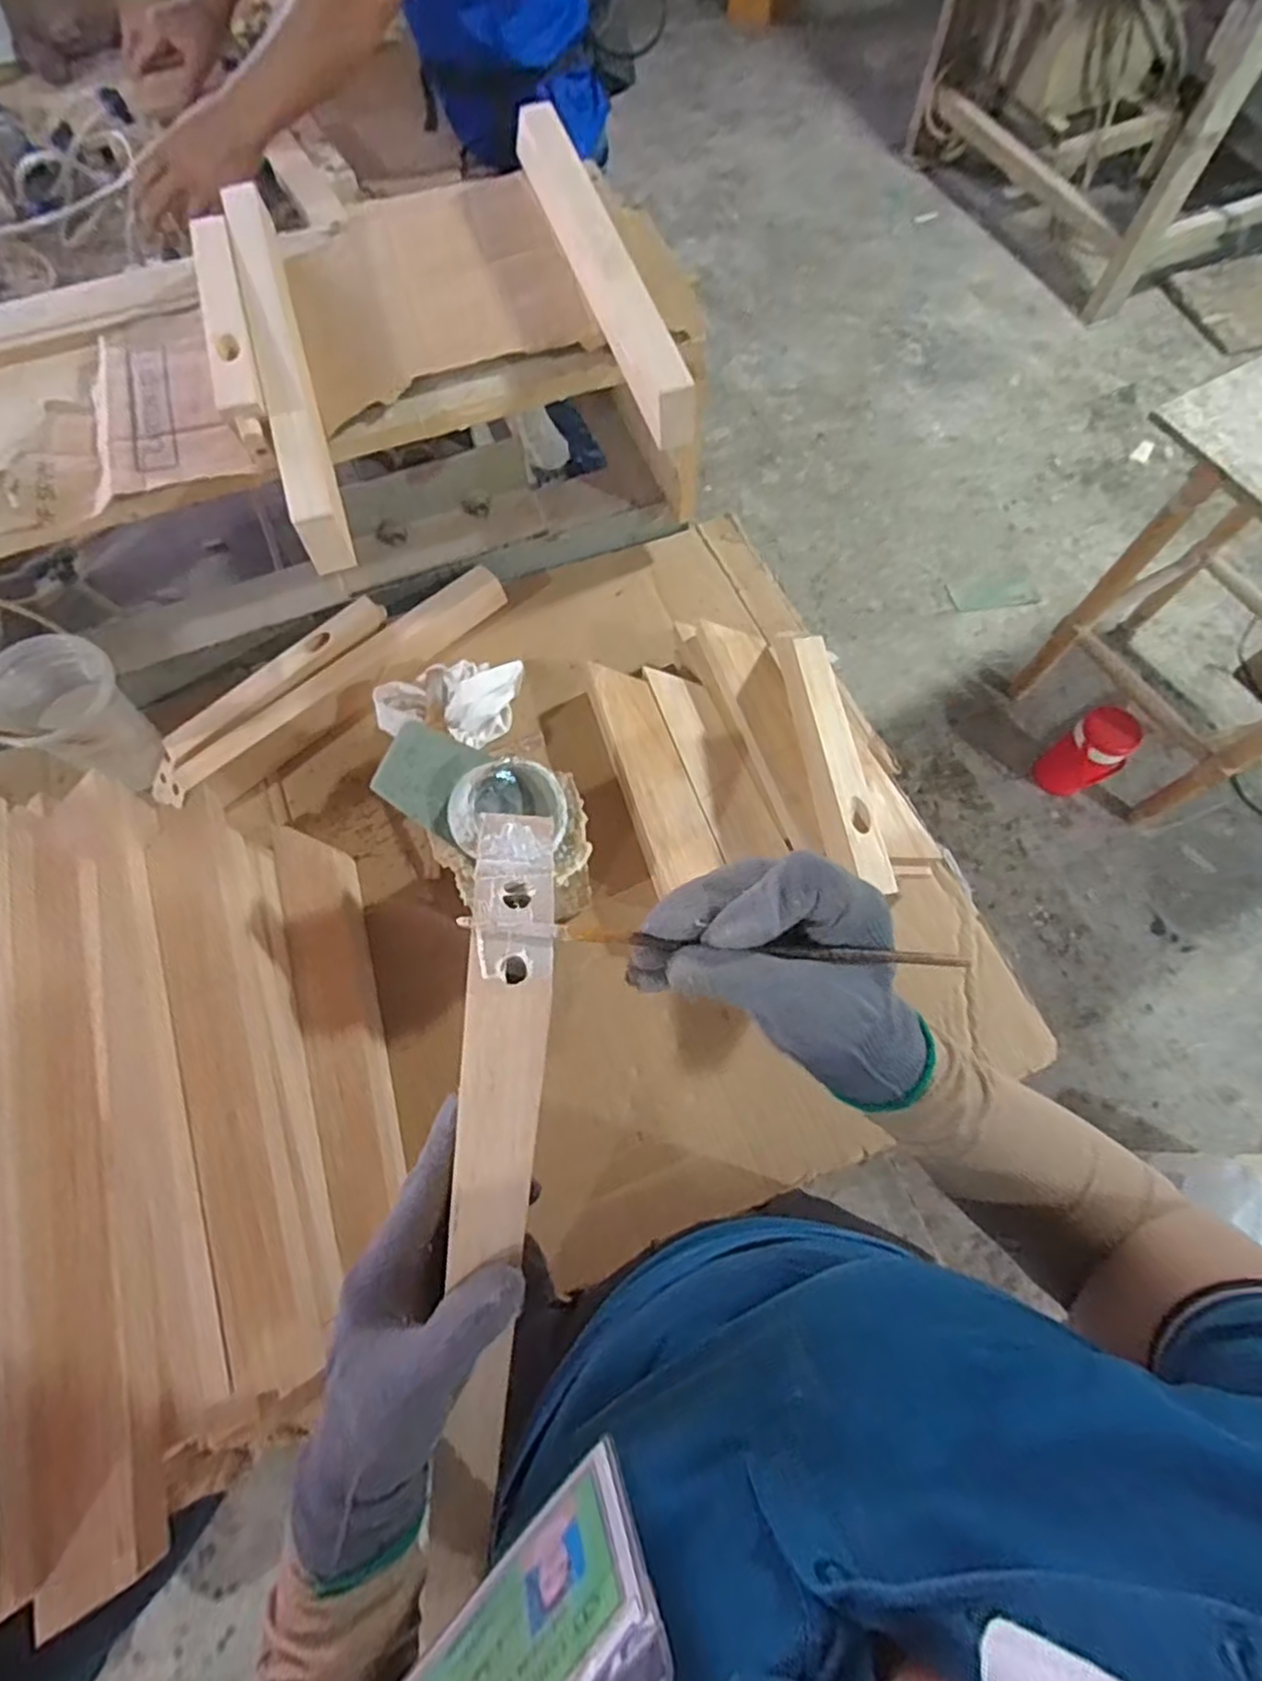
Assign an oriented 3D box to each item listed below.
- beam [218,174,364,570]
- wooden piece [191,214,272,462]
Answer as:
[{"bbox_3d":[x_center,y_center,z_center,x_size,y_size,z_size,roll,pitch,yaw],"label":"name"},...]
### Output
[{"bbox_3d":[-0.281,-0.387,0.575,0.033,0.051,0.398,-17,70,-7],"label":"beam"},{"bbox_3d":[-0.319,-0.409,0.561,0.031,0.036,0.251,-17,70,-7],"label":"wooden piece"}]

